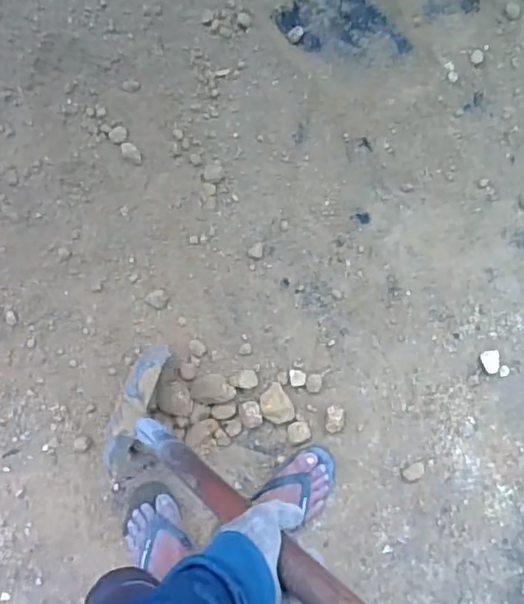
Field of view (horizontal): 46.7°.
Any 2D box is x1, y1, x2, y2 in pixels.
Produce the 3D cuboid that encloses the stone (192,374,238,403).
[{"bbox_3d":[-0.091,0.164,1.142,0.082,0.048,0.055,-1,86,-2],"label":"stone"}]

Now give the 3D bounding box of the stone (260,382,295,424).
[{"bbox_3d":[0.028,0.199,1.165,0.058,0.027,0.074,-33,87,-4],"label":"stone"}]

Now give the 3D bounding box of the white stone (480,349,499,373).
[{"bbox_3d":[0.452,0.119,1.195,0.036,0.009,0.044,-12,93,13],"label":"white stone"}]

